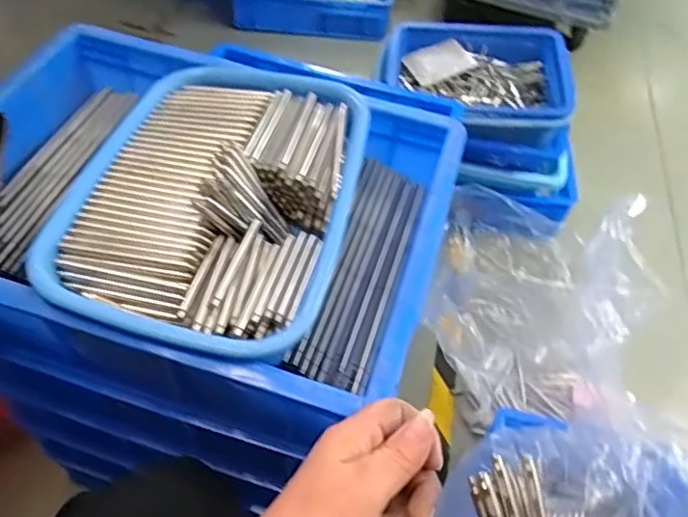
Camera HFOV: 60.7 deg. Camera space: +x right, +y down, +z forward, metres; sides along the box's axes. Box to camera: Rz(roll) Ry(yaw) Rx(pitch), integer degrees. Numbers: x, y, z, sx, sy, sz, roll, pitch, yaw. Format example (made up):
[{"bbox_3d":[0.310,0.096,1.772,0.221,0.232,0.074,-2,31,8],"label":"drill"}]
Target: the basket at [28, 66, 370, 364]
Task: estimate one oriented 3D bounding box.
[{"bbox_3d":[-0.101,-0.053,0.485,0.207,0.064,0.278,12,52,4],"label":"basket"}]

